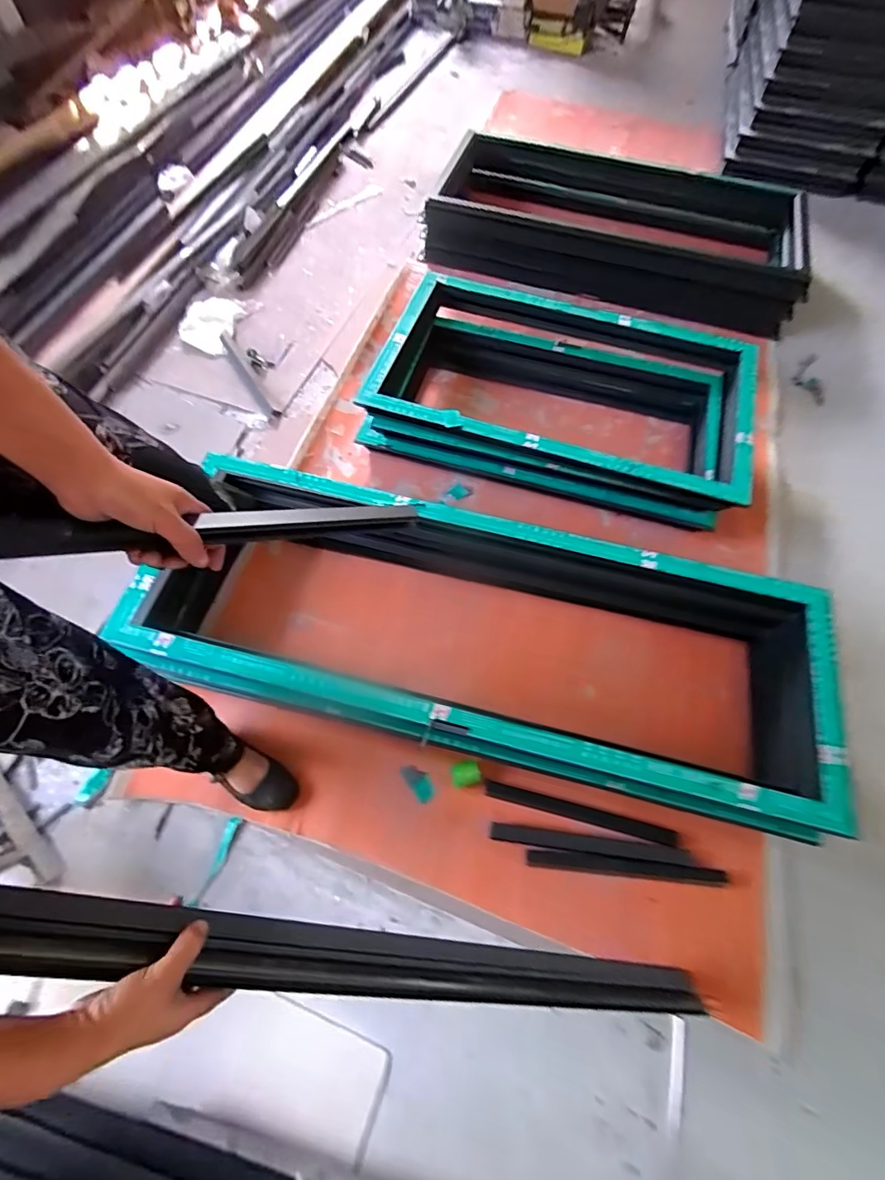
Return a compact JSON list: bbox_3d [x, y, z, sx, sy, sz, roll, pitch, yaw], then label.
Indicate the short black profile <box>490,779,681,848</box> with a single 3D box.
[{"bbox_3d":[0.279,0.455,0.974,0.382,0.019,0.032,13,66,6],"label":"short black profile"}]

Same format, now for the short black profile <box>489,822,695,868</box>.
[{"bbox_3d":[0.293,0.507,0.947,0.390,0.012,0.032,7,66,3],"label":"short black profile"}]

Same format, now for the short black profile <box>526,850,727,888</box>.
[{"bbox_3d":[0.354,0.542,0.927,0.375,0.014,0.031,5,66,2],"label":"short black profile"}]

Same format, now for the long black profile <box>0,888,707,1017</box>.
[{"bbox_3d":[-0.096,0.420,0.534,1.244,0.030,0.057,28,64,-26],"label":"long black profile"}]

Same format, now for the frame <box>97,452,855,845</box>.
[{"bbox_3d":[0.073,0.095,1.035,1.395,0.197,0.496,13,65,4],"label":"frame"}]

